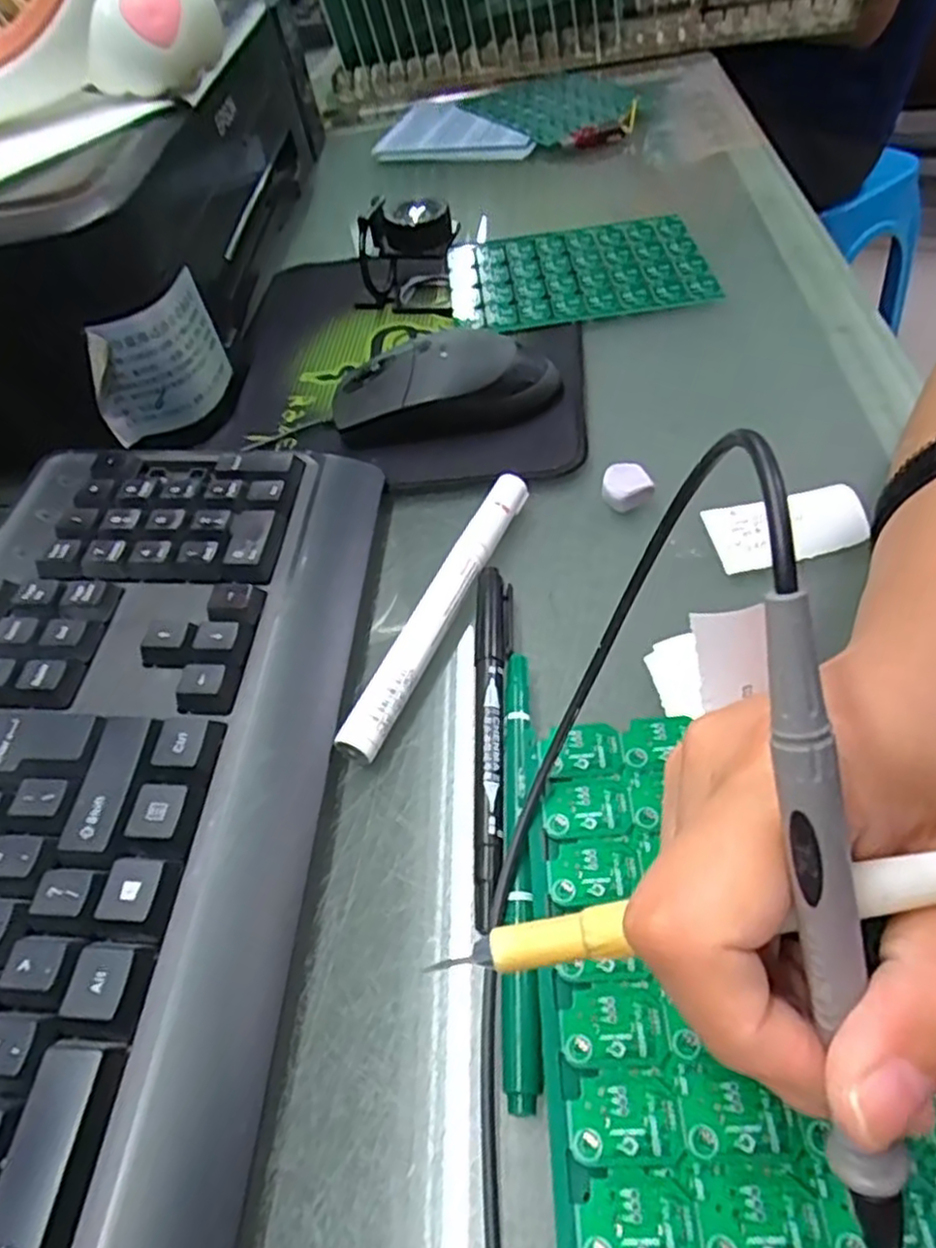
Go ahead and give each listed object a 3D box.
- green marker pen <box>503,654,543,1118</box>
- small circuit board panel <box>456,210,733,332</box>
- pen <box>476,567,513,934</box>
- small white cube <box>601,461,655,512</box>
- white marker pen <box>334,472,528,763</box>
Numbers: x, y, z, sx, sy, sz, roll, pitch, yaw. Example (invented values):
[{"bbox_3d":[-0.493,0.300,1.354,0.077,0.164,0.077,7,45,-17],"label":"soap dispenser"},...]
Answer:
[{"bbox_3d":[0.017,0.064,0.225,0.010,0.012,0.141,-3,50,9],"label":"green marker pen"},{"bbox_3d":[0.064,-0.216,0.453,0.149,0.006,0.102,-6,53,4],"label":"small circuit board panel"},{"bbox_3d":[0.009,0.033,0.257,0.013,0.009,0.137,-4,50,8],"label":"pen"},{"bbox_3d":[0.070,-0.059,0.323,0.021,0.016,0.019,5,52,15],"label":"small white cube"},{"bbox_3d":[-0.010,-0.009,0.289,0.015,0.015,0.144,15,55,22],"label":"white marker pen"}]

